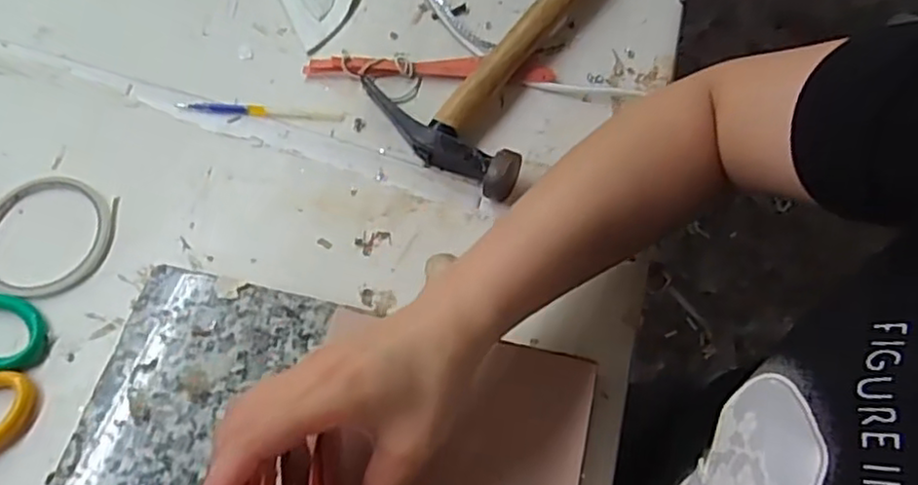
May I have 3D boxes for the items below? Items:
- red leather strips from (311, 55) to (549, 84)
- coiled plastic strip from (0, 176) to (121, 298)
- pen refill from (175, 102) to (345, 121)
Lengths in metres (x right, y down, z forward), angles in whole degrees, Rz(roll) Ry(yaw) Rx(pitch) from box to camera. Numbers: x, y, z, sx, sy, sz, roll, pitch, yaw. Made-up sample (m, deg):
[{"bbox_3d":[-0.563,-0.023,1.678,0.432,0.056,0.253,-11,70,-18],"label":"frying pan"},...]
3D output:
[{"bbox_3d":[-0.023,-0.135,0.511,0.186,0.011,0.021,1,64,1],"label":"red leather strips"},{"bbox_3d":[-0.277,-0.006,0.448,0.087,0.007,0.087,11,64,6],"label":"coiled plastic strip"},{"bbox_3d":[-0.147,-0.097,0.499,0.122,0.007,0.010,2,64,1],"label":"pen refill"}]

